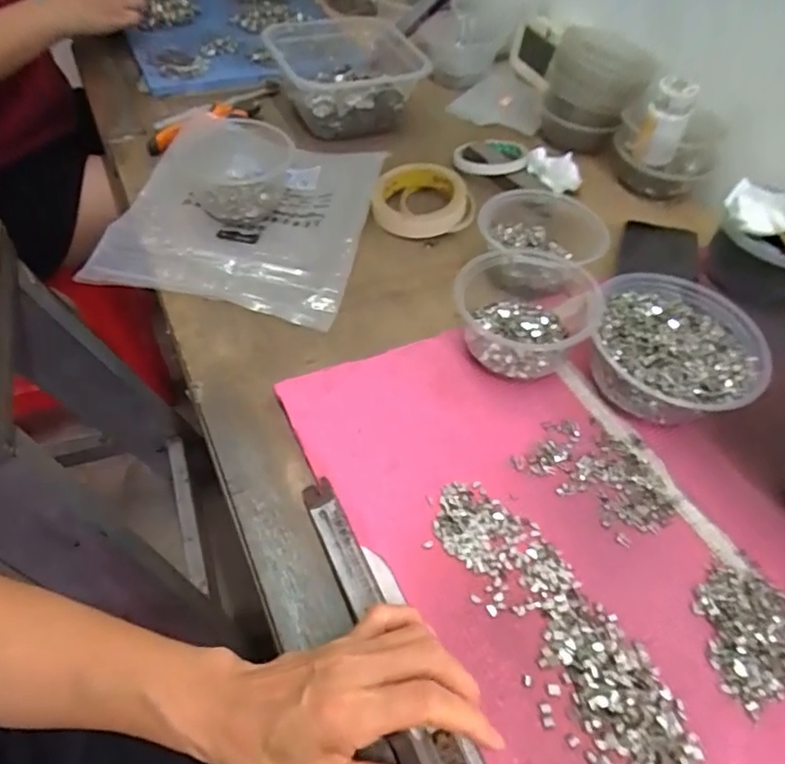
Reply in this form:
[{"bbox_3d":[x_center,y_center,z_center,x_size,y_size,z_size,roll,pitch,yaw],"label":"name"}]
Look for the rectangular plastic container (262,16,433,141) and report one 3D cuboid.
[{"bbox_3d":[-0.055,-0.393,0.732,0.172,0.066,0.191,-11,52,-14],"label":"rectangular plastic container"}]

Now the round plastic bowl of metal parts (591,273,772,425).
[{"bbox_3d":[0.225,-0.026,0.473,0.123,0.056,0.134,2,50,-3],"label":"round plastic bowl of metal parts"}]

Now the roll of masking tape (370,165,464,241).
[{"bbox_3d":[0.030,-0.196,0.623,0.092,0.031,0.100,2,50,-3],"label":"roll of masking tape"}]

